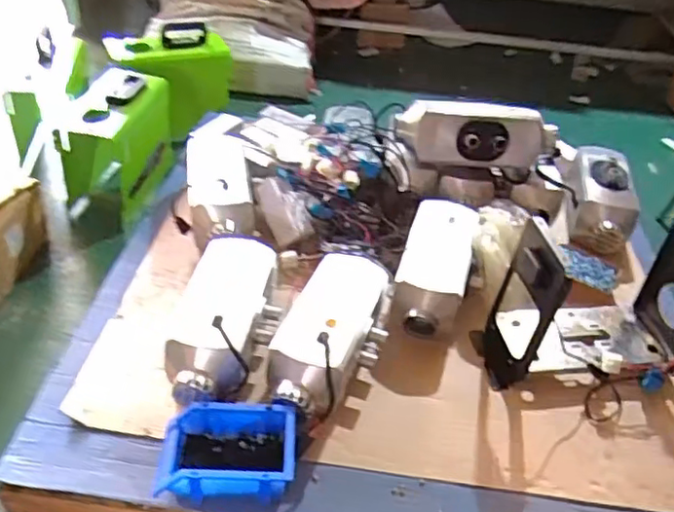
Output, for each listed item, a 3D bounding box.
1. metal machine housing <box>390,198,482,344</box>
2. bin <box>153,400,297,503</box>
[{"bbox_3d":[0.189,0.029,1.166,0.139,0.128,0.300,14,40,8],"label":"metal machine housing"},{"bbox_3d":[-0.149,0.270,0.856,0.179,0.079,0.121,4,40,-4],"label":"bin"}]

